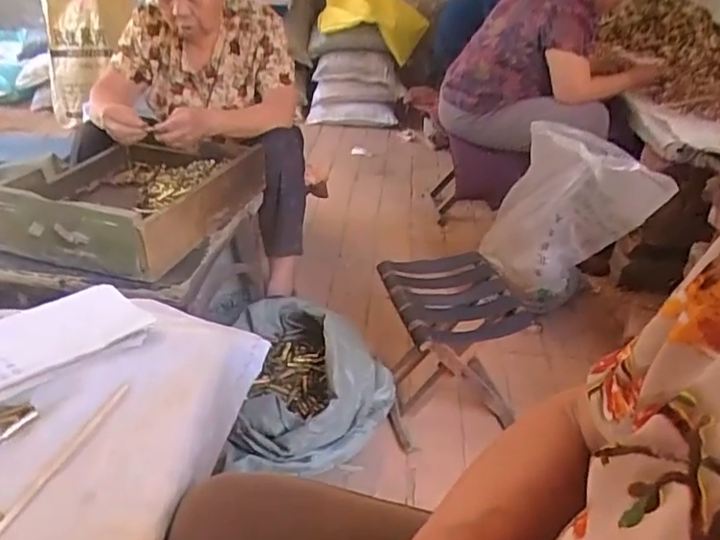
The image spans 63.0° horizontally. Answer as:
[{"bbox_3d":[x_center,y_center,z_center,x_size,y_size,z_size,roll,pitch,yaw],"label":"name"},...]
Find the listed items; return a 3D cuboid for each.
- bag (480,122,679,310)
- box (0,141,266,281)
[{"bbox_3d":[0.526,-0.115,1.490,0.373,0.479,0.255,7,31,7],"label":"bag"},{"bbox_3d":[-0.447,-0.154,1.172,0.392,0.145,0.473,8,31,8],"label":"box"}]

